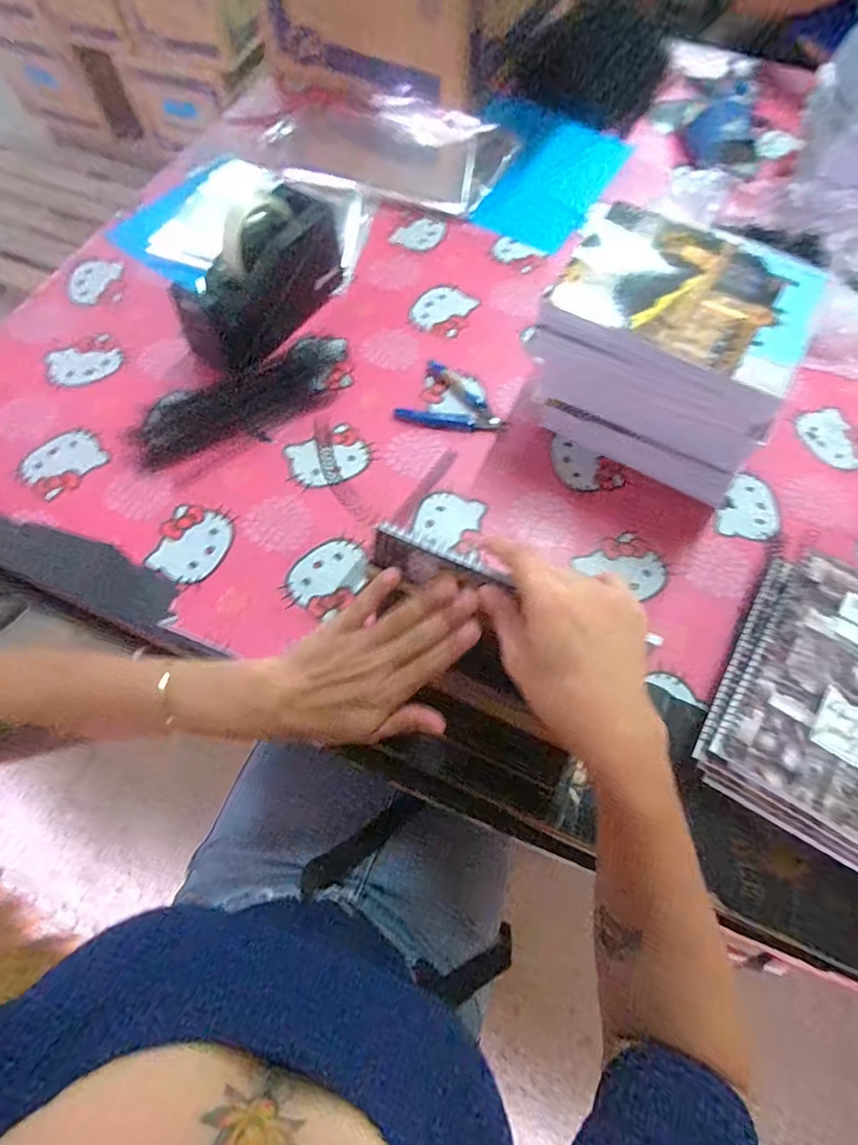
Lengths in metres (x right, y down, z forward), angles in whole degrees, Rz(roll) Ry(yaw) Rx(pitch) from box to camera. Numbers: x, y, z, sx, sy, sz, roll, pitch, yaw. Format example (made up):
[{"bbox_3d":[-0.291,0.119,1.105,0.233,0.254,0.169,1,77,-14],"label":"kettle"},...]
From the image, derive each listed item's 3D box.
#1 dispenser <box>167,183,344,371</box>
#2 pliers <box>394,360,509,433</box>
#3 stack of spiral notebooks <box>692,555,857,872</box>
[{"bbox_3d":[-0.179,-0.322,0.582,0.076,0.113,0.204,27,68,11],"label":"dispenser"},{"bbox_3d":[0.030,-0.189,0.584,0.118,0.012,0.077,12,66,5],"label":"pliers"},{"bbox_3d":[0.325,0.102,0.433,0.165,0.060,0.217,28,69,11],"label":"stack of spiral notebooks"}]

